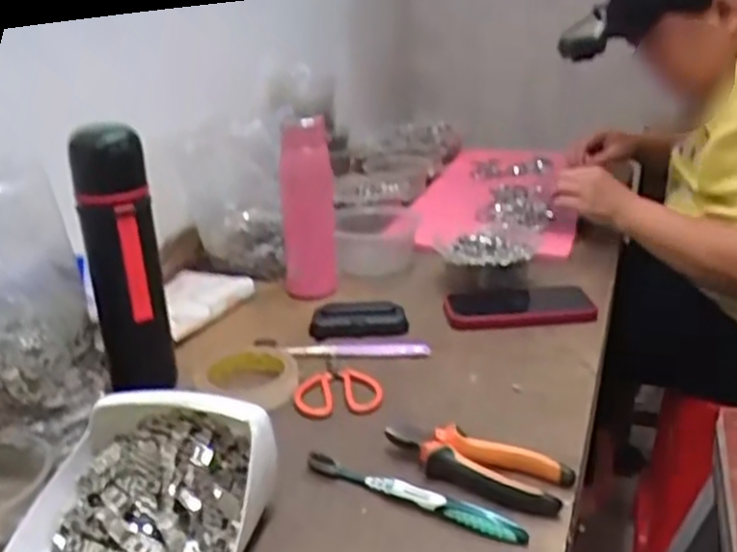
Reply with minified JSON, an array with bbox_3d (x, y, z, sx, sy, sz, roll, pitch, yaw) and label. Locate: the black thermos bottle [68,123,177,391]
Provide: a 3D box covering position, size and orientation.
[{"bbox_3d":[-0.222,-0.009,0.707,0.063,0.237,0.055,-11,23,-19],"label":"black thermos bottle"}]

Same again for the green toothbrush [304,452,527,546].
[{"bbox_3d":[0.034,0.166,0.589,0.182,0.023,0.013,10,25,30],"label":"green toothbrush"}]

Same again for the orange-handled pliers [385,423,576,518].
[{"bbox_3d":[0.084,0.150,0.616,0.147,0.028,0.050,10,25,30],"label":"orange-handled pliers"}]

